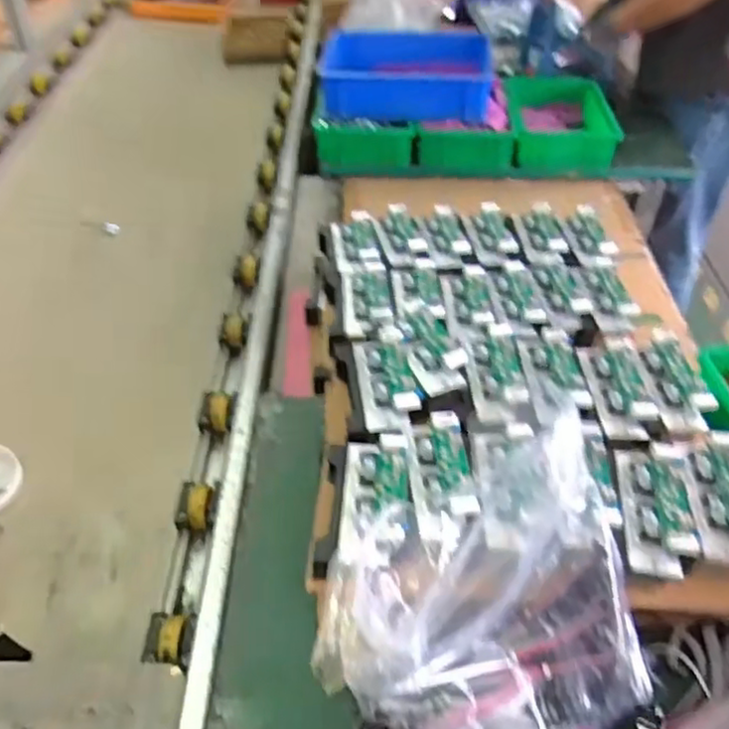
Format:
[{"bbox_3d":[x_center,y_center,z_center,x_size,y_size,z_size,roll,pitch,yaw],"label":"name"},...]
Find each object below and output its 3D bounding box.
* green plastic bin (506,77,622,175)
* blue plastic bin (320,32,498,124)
[{"bbox_3d":[0.361,-0.453,1.284,0.196,0.072,0.242,4,45,3],"label":"green plastic bin"},{"bbox_3d":[0.074,-0.532,1.241,0.298,0.084,0.242,1,45,-1],"label":"blue plastic bin"}]

